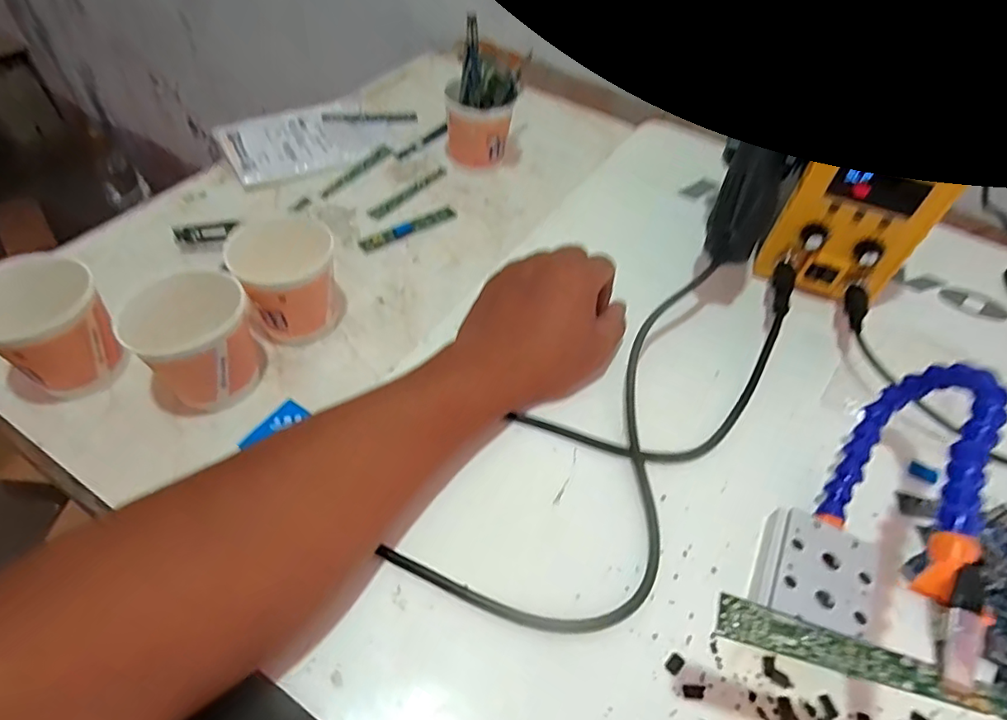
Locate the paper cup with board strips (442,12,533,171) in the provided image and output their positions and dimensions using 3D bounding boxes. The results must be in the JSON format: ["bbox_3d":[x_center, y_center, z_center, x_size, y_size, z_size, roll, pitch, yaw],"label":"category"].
[{"bbox_3d":[-0.018,-0.242,0.536,0.071,0.106,0.080,1,51,-3],"label":"paper cup with board strips"}]

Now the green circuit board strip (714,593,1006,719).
[{"bbox_3d":[0.129,0.108,0.202,0.099,0.006,0.014,16,50,7],"label":"green circuit board strip"}]

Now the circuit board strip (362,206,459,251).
[{"bbox_3d":[-0.084,-0.119,0.499,0.094,0.005,0.016,-29,59,-24],"label":"circuit board strip"}]

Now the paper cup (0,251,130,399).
[{"bbox_3d":[-0.286,-0.018,0.355,0.063,0.077,0.064,2,51,-3],"label":"paper cup"}]

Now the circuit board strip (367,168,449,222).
[{"bbox_3d":[-0.089,-0.162,0.536,0.016,0.004,0.102,33,56,21],"label":"circuit board strip"}]

